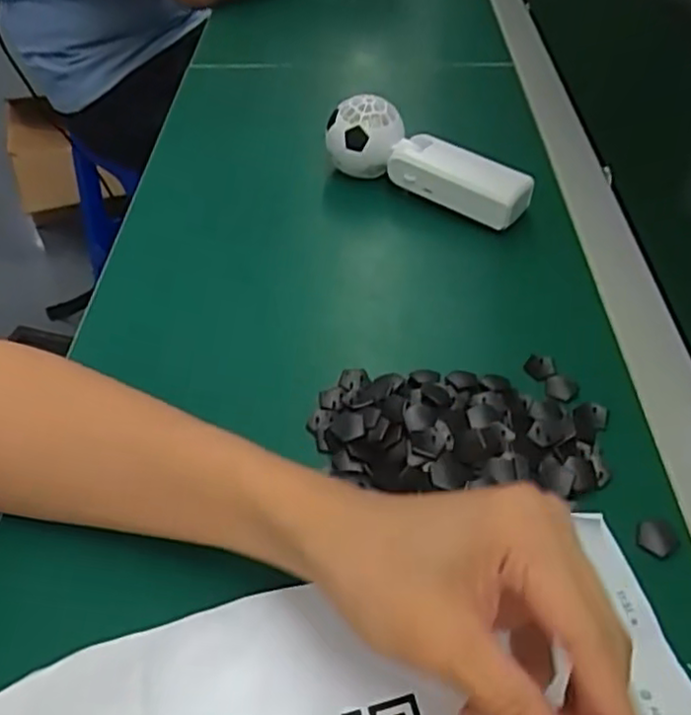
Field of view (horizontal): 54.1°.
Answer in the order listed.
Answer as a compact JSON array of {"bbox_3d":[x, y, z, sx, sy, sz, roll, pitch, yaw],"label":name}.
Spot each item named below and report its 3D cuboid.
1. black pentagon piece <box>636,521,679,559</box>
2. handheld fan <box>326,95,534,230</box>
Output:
[{"bbox_3d":[0.153,0.087,0.330,0.018,0.004,0.020,26,51,24],"label":"black pentagon piece"},{"bbox_3d":[0.063,-0.157,0.522,0.162,0.052,0.053,31,53,27],"label":"handheld fan"}]

